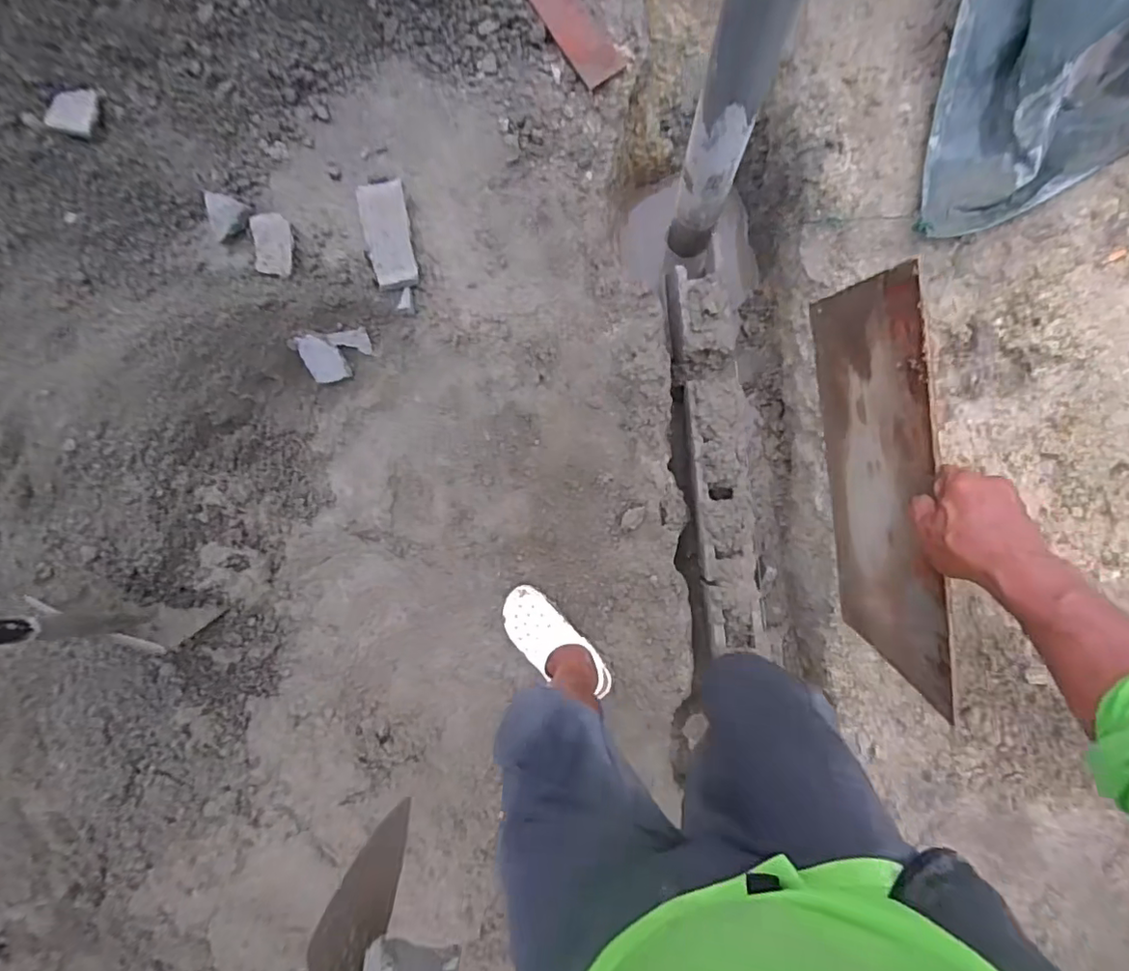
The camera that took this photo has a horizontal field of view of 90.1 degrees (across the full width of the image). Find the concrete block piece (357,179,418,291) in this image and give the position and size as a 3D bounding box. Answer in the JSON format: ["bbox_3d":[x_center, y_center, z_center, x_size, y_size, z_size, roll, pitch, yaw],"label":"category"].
[{"bbox_3d":[-0.348,-0.487,1.103,0.091,0.044,0.205,-11,92,5],"label":"concrete block piece"}]

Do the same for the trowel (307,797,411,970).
[{"bbox_3d":[-0.203,0.490,0.559,0.074,0.323,0.092,-16,120,5],"label":"trowel"}]

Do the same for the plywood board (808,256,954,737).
[{"bbox_3d":[0.333,-0.002,0.605,0.008,0.247,0.409,-9,98,6],"label":"plywood board"}]

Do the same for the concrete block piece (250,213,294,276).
[{"bbox_3d":[-0.583,-0.479,1.130,0.072,0.028,0.125,-5,88,-15],"label":"concrete block piece"}]

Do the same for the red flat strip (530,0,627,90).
[{"bbox_3d":[0.012,-0.880,1.070,0.080,0.012,0.262,-35,90,5],"label":"red flat strip"}]

